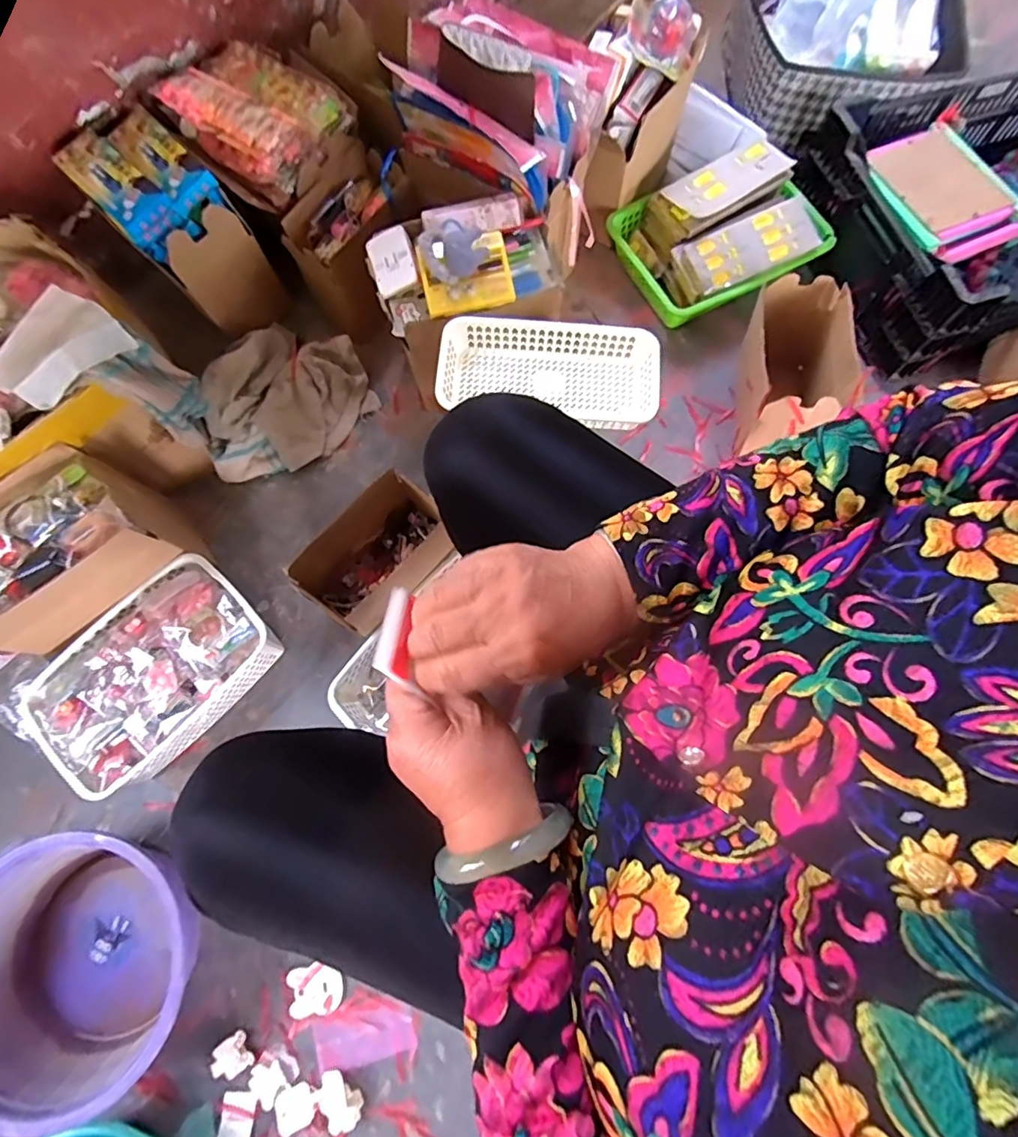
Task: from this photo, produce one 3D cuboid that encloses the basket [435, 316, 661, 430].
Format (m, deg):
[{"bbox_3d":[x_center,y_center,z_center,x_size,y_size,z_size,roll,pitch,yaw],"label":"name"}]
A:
[{"bbox_3d":[0.048,-0.242,0.695,0.275,0.054,0.128,7,75,1],"label":"basket"}]

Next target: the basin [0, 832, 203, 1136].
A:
[{"bbox_3d":[-0.512,0.469,0.667,0.272,0.116,0.267,0,75,-1],"label":"basin"}]

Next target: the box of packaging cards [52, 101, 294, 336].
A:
[{"bbox_3d":[-0.506,-0.519,0.845,0.229,0.215,0.147,42,78,9],"label":"box of packaging cards"}]

